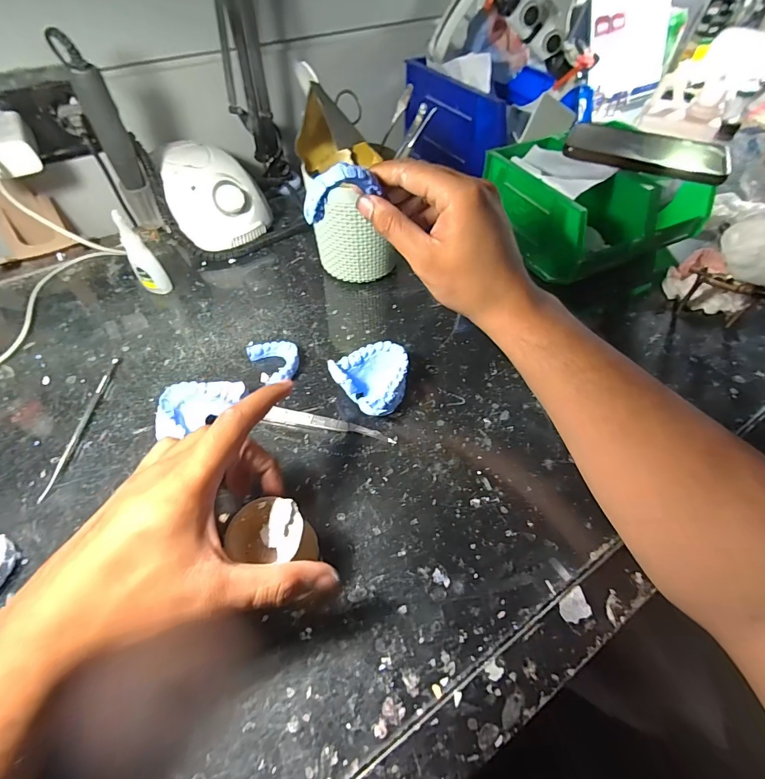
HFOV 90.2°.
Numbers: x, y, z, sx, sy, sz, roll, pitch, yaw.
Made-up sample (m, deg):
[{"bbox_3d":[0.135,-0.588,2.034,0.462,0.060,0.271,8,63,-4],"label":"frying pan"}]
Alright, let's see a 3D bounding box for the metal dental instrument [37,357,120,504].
[{"bbox_3d":[-0.252,0.027,0.320,0.009,0.004,0.136,0,55,0],"label":"metal dental instrument"}]

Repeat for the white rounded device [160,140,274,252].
[{"bbox_3d":[-0.202,-0.233,0.464,0.102,0.083,0.119,-23,58,-15],"label":"white rounded device"}]

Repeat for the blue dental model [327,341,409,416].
[{"bbox_3d":[-0.005,-0.004,0.330,0.063,0.030,0.064,-21,57,-14],"label":"blue dental model"}]

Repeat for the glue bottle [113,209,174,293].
[{"bbox_3d":[-0.245,-0.134,0.389,0.027,0.087,0.020,-32,61,-21],"label":"glue bottle"}]

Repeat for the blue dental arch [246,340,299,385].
[{"bbox_3d":[-0.098,-0.027,0.356,0.040,0.013,0.052,-32,61,-21],"label":"blue dental arch"}]

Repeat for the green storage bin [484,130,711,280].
[{"bbox_3d":[0.240,-0.219,0.444,0.190,0.082,0.170,-23,58,-16],"label":"green storage bin"}]

